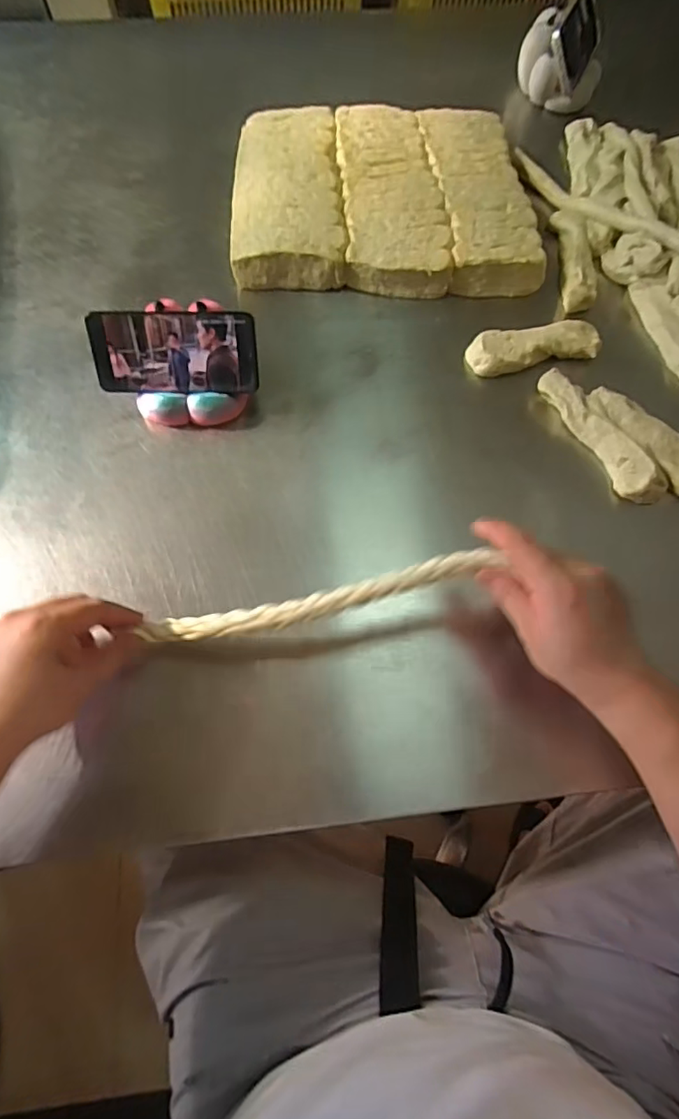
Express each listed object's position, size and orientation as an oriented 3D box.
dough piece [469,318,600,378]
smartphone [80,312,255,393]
[{"bbox_3d":[0.211,-0.229,0.599,0.138,0.034,0.042,-10,68,-5],"label":"dough piece"},{"bbox_3d":[-0.161,-0.199,0.531,0.157,0.074,0.011,1,31,2],"label":"smartphone"}]

